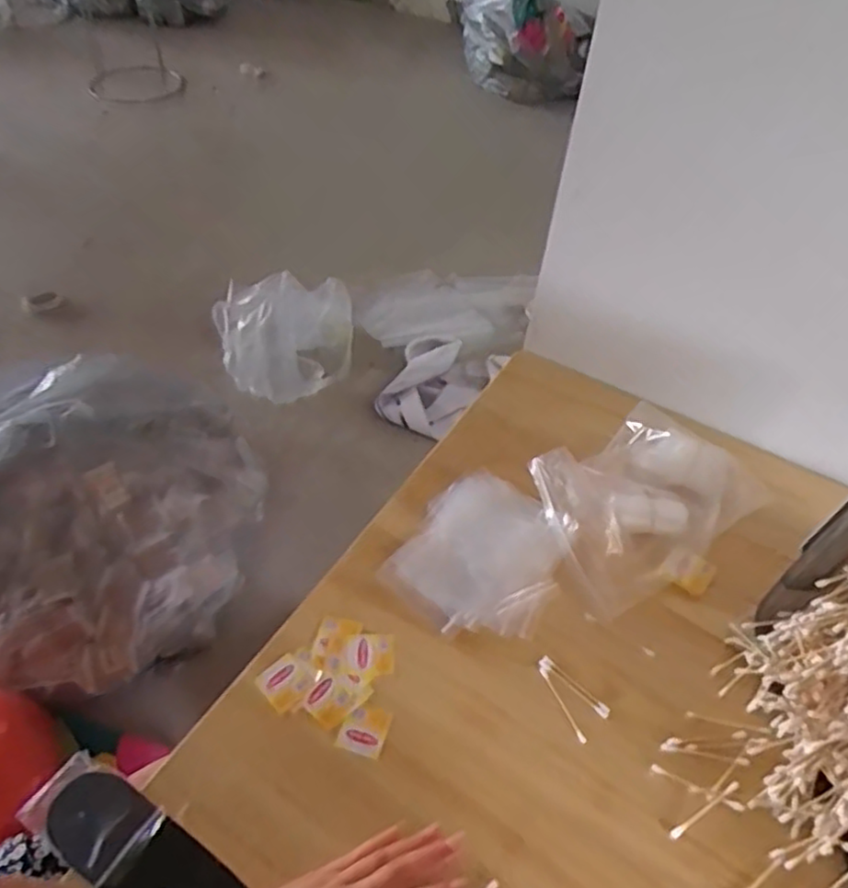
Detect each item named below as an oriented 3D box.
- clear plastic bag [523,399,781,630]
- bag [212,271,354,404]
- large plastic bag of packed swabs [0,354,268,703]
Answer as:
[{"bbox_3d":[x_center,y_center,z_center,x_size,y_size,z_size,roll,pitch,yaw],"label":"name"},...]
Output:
[{"bbox_3d":[0.232,0.059,0.755,0.246,0.055,0.179,-25,54,-25],"label":"clear plastic bag"},{"bbox_3d":[-0.316,-0.238,1.546,0.311,0.201,0.225,-3,48,-7],"label":"bag"},{"bbox_3d":[-0.622,0.099,1.184,0.596,0.287,0.578,10,47,5],"label":"large plastic bag of packed swabs"}]

